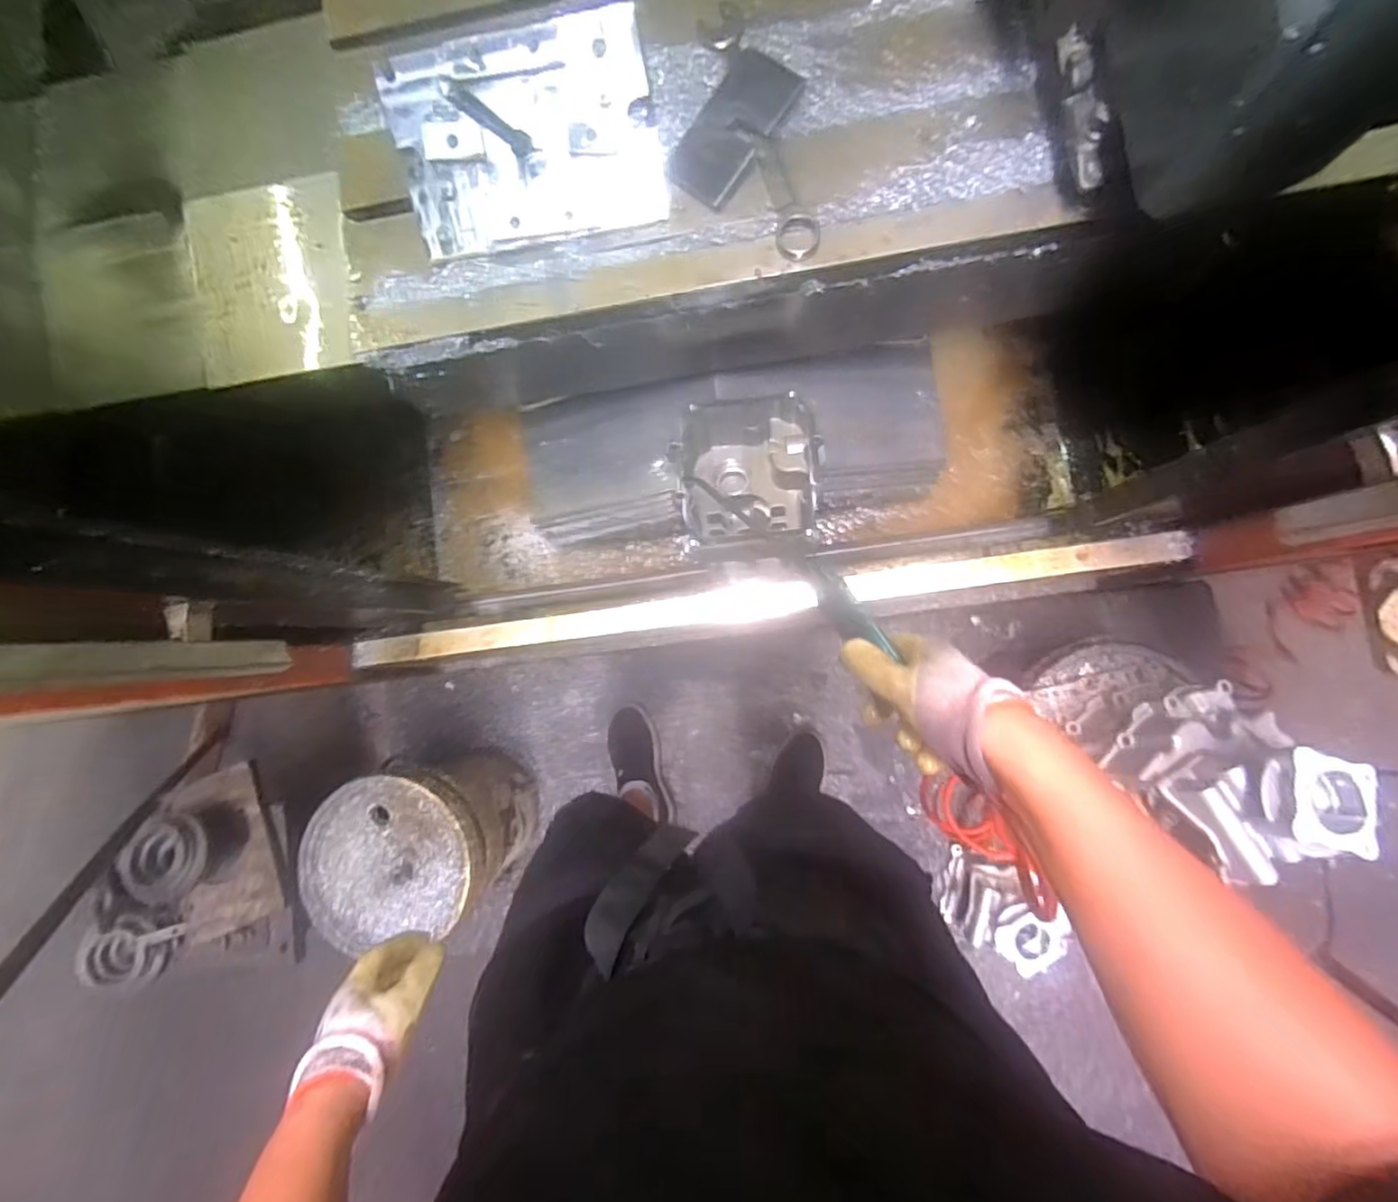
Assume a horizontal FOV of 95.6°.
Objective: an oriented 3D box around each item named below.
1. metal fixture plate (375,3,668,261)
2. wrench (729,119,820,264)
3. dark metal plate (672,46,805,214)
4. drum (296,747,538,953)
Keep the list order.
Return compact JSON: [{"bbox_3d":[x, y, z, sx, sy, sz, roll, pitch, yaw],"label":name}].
[{"bbox_3d":[-0.184,-0.491,0.680,0.277,0.024,0.185,-10,117,4],"label":"metal fixture plate"},{"bbox_3d":[0.086,-0.451,0.689,0.047,0.025,0.163,-22,85,4],"label":"wrench"},{"bbox_3d":[0.036,-0.515,0.692,0.079,0.006,0.157,36,96,4],"label":"dark metal plate"},{"bbox_3d":[-0.503,0.433,1.233,0.292,0.375,0.248,-6,86,5],"label":"drum"}]

